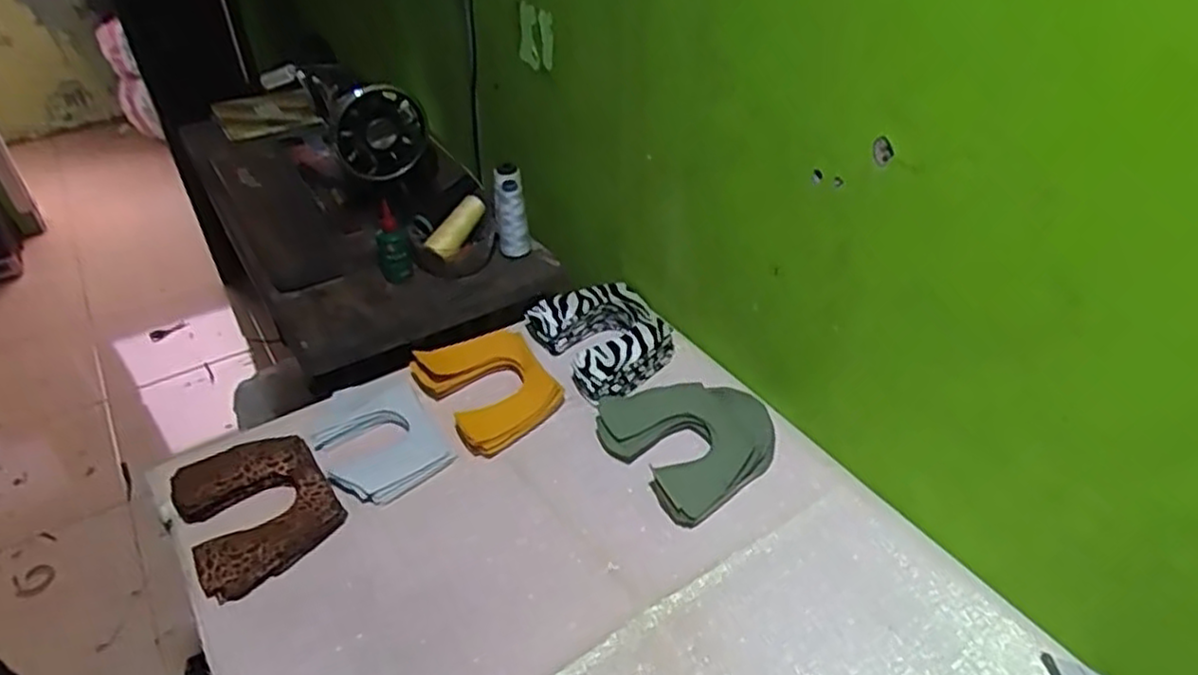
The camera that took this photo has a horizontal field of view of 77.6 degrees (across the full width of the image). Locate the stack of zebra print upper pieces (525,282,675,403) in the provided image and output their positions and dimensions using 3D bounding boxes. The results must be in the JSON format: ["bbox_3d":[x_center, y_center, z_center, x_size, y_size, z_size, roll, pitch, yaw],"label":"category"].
[{"bbox_3d":[0.008,-0.005,0.908,0.137,0.045,0.156,-23,44,-25],"label":"stack of zebra print upper pieces"}]

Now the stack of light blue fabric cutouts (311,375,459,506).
[{"bbox_3d":[-0.239,0.106,0.805,0.116,0.030,0.156,-22,44,-24],"label":"stack of light blue fabric cutouts"}]

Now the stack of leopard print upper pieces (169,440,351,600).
[{"bbox_3d":[-0.340,0.163,0.735,0.130,0.030,0.161,-27,46,-29],"label":"stack of leopard print upper pieces"}]

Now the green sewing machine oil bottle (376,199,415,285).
[{"bbox_3d":[-0.286,-0.131,1.032,0.040,0.113,0.031,-16,41,-17],"label":"green sewing machine oil bottle"}]

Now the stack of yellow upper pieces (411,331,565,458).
[{"bbox_3d":[-0.126,0.049,0.852,0.130,0.045,0.159,-28,46,-30],"label":"stack of yellow upper pieces"}]

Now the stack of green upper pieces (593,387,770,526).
[{"bbox_3d":[0.100,0.104,0.807,0.164,0.021,0.177,-24,44,-26],"label":"stack of green upper pieces"}]

